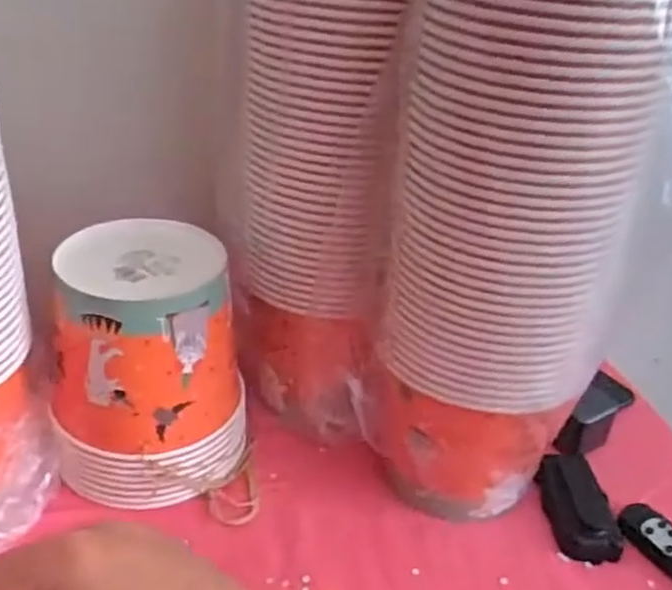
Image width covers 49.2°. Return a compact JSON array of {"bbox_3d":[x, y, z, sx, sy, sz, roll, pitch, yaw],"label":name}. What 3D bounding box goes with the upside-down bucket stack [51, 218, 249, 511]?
[{"bbox_3d":[-0.148,0.054,0.591,0.151,0.181,0.134,-5,35,-17],"label":"upside-down bucket stack"}]

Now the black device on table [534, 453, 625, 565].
[{"bbox_3d":[0.206,0.178,0.621,0.056,0.027,0.096,3,33,-5],"label":"black device on table"}]

